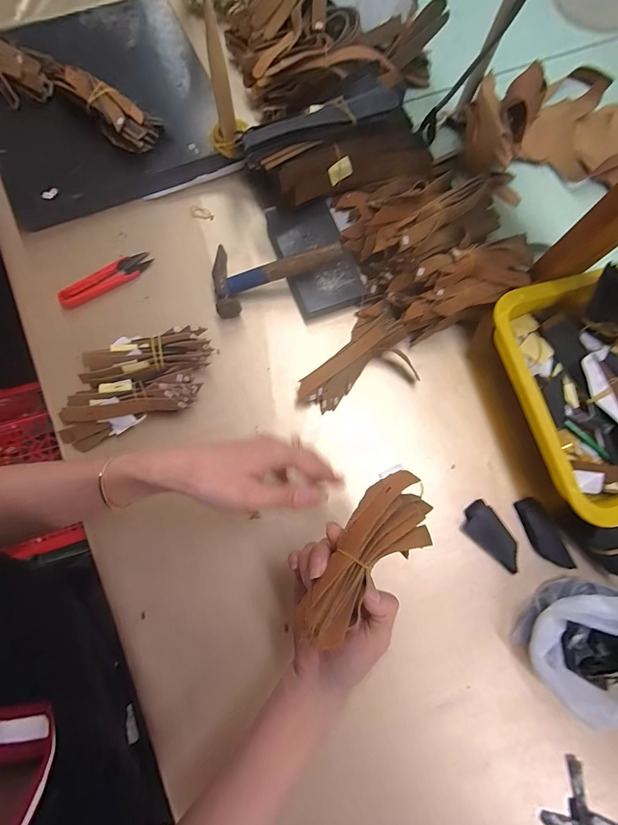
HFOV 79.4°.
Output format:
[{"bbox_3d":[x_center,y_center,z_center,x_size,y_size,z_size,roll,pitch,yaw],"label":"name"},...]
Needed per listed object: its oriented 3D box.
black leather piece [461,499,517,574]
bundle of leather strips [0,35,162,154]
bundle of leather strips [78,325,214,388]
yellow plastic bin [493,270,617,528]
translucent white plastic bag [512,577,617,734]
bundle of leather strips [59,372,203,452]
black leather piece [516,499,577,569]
[{"bbox_3d":[0.204,0.136,0.412,0.038,0.009,0.075,-44,82,-11],"label":"black leather piece"},{"bbox_3d":[-0.335,-0.417,0.481,0.307,0.042,0.067,24,77,3],"label":"bundle of leather strips"},{"bbox_3d":[-0.183,-0.063,0.430,0.141,0.046,0.054,-14,77,-7],"label":"bundle of leather strips"},{"bbox_3d":[0.311,-0.022,0.409,0.173,0.054,0.255,-16,78,-6],"label":"yellow plastic bin"},{"bbox_3d":[0.279,0.227,0.359,0.120,0.068,0.101,-43,82,-12],"label":"translucent white plastic bag"},{"bbox_3d":[-0.200,-0.010,0.412,0.157,0.039,0.059,-22,78,-8],"label":"bundle of leather strips"},{"bbox_3d":[0.257,0.135,0.405,0.030,0.008,0.080,-23,79,-8],"label":"black leather piece"}]

